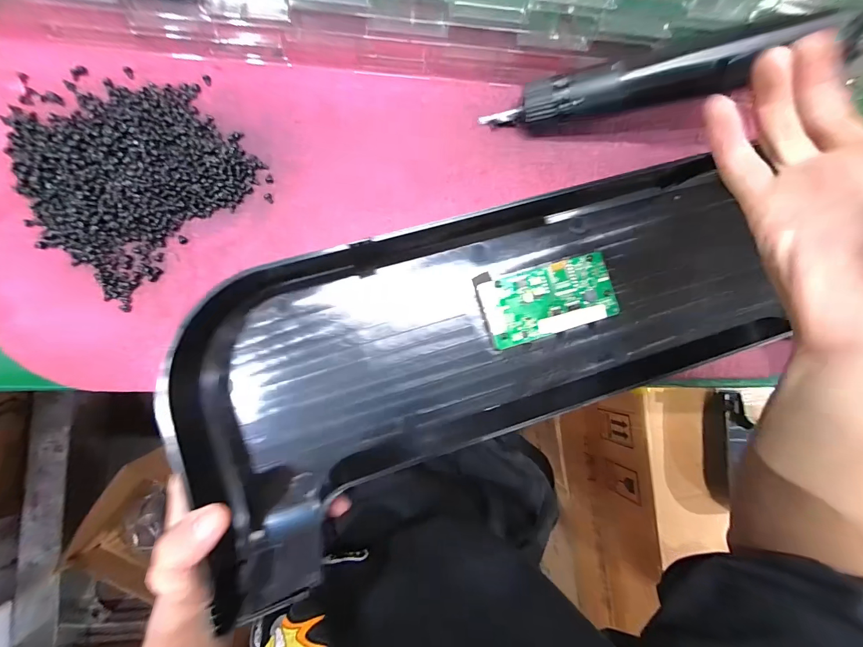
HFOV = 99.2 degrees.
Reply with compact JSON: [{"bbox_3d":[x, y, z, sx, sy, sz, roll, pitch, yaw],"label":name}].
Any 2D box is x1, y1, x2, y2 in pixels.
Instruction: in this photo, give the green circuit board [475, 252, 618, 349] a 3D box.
[{"bbox_3d":[0.084,-0.017,0.263,0.096,0.007,0.047,-16,90,-10],"label":"green circuit board"}]

